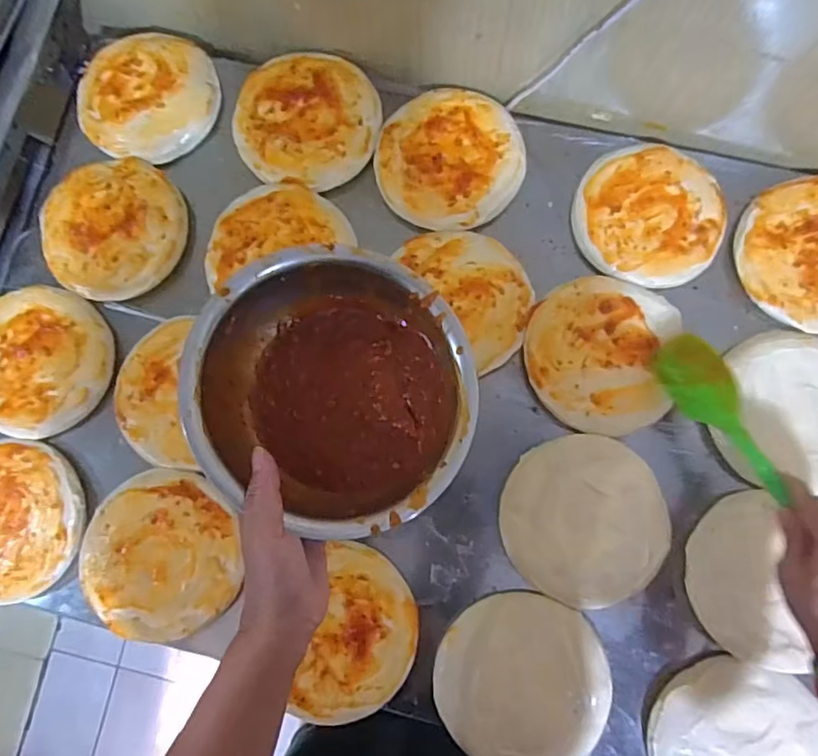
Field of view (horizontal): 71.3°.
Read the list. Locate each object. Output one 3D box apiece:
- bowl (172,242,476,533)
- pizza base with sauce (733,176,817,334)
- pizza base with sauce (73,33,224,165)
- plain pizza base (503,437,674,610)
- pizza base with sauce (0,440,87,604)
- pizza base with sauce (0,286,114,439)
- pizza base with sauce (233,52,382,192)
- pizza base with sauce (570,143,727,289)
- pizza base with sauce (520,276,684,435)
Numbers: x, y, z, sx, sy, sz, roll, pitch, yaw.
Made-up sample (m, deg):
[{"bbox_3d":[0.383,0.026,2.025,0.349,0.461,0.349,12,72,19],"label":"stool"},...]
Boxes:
[{"bbox_3d":[-0.055,0.012,0.417,0.193,0.080,0.193,3,79,-15],"label":"bowl"},{"bbox_3d":[0.399,-0.122,0.551,0.147,0.009,0.148,-18,80,-2],"label":"pizza base with sauce"},{"bbox_3d":[-0.279,-0.301,0.607,0.140,0.021,0.142,0,80,2],"label":"pizza base with sauce"},{"bbox_3d":[0.159,0.128,0.514,0.141,0.015,0.146,-21,80,-2],"label":"plain pizza base"},{"bbox_3d":[-0.385,0.135,0.540,0.149,0.017,0.144,0,80,2],"label":"pizza base with sauce"},{"bbox_3d":[-0.370,-0.018,0.563,0.148,0.013,0.142,14,81,4],"label":"pizza base with sauce"},{"bbox_3d":[-0.106,-0.269,0.596,0.149,0.012,0.140,0,80,2],"label":"pizza base with sauce"},{"bbox_3d":[0.239,-0.163,0.568,0.142,0.013,0.139,-2,80,1],"label":"pizza base with sauce"},{"bbox_3d":[0.186,-0.026,0.545,0.146,0.009,0.146,-34,81,-4],"label":"pizza base with sauce"}]

